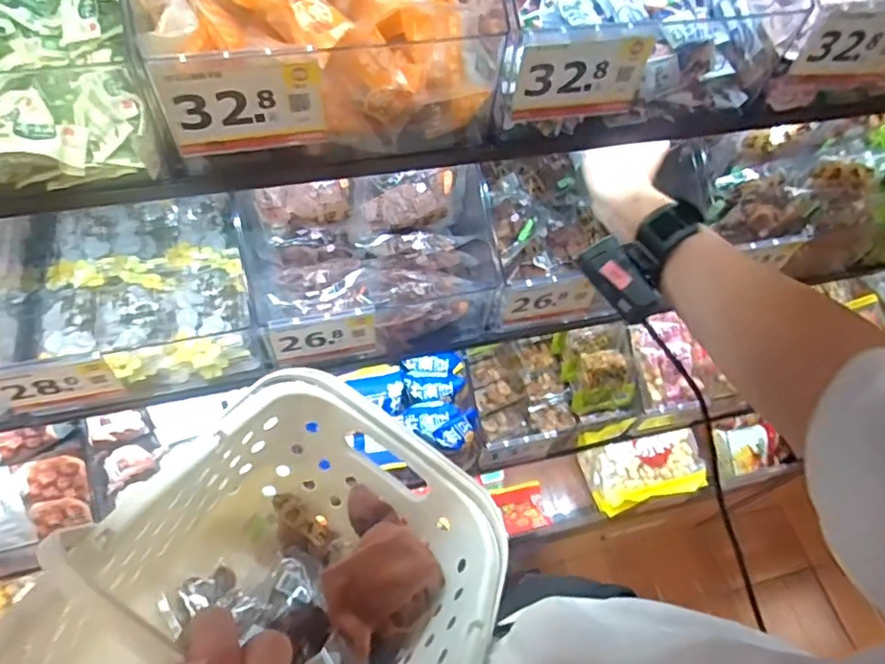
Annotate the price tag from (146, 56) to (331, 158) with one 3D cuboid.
[{"bbox_3d":[-0.118,-0.135,0.364,0.091,0.063,0.007,-8,59,-7],"label":"price tag"}]

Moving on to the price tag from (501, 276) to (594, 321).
[{"bbox_3d":[0.101,-0.029,0.575,0.088,0.032,0.010,-16,36,-2],"label":"price tag"}]

